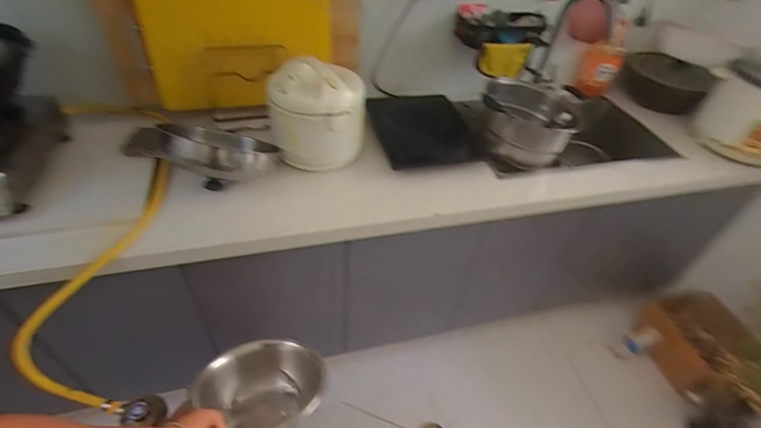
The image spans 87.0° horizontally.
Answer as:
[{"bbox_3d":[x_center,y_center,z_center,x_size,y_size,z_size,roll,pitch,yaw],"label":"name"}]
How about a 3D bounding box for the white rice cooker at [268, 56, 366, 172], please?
[{"bbox_3d":[-0.155,-0.254,1.014,0.232,0.213,0.194,-4,43,-9],"label":"white rice cooker"}]

